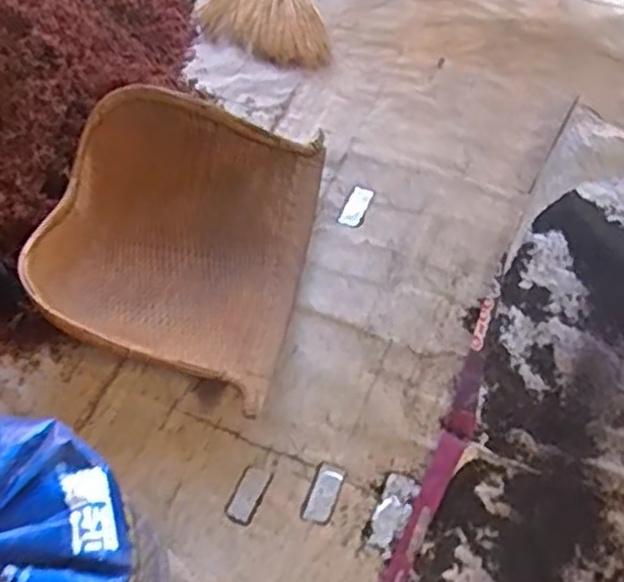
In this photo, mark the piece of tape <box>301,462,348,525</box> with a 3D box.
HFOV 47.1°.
[{"bbox_3d":[0.024,0.386,1.359,0.055,0.008,0.116,19,62,14],"label":"piece of tape"}]

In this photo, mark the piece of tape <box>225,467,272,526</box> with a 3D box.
[{"bbox_3d":[-0.121,0.390,1.366,0.051,0.009,0.107,23,63,15],"label":"piece of tape"}]

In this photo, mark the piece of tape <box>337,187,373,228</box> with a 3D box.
[{"bbox_3d":[0.106,-0.201,1.714,0.053,0.007,0.111,21,69,5],"label":"piece of tape"}]

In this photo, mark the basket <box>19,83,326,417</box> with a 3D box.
[{"bbox_3d":[-0.293,-0.119,1.573,0.530,0.206,0.661,9,60,8],"label":"basket"}]

